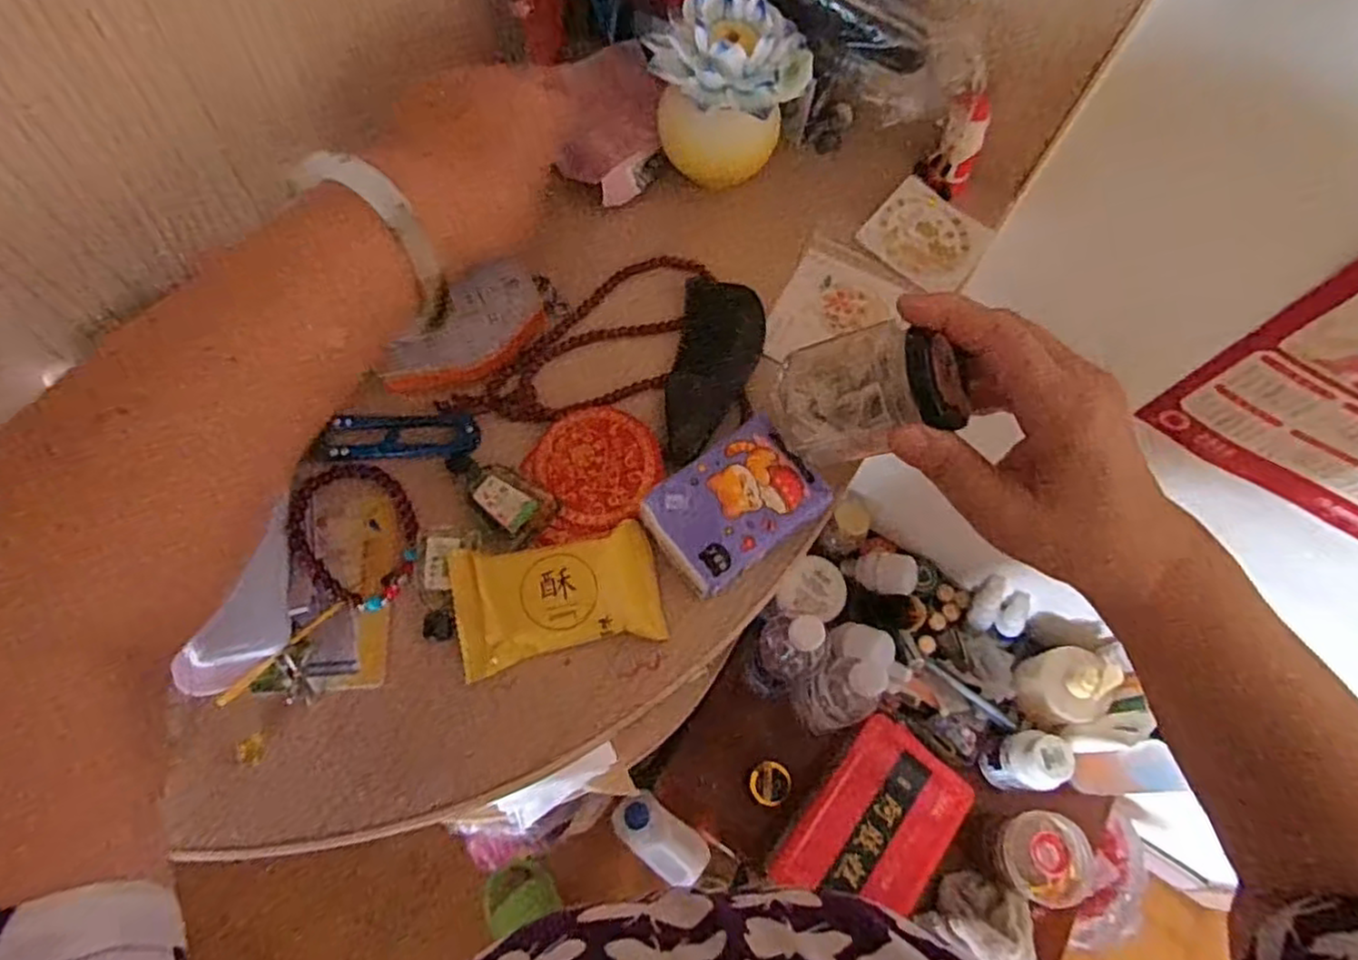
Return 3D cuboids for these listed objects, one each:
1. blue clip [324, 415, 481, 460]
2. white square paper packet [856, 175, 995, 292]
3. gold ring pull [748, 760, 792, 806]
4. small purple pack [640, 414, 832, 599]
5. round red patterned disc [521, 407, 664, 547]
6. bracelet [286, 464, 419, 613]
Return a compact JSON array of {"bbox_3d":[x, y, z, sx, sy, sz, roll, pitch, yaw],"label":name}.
[{"bbox_3d":[-0.130,-0.021,0.340,0.069,0.007,0.022,-4,67,-6],"label":"blue clip"},{"bbox_3d":[0.146,-0.144,0.421,0.064,0.004,0.064,41,74,8],"label":"white square paper packet"},{"bbox_3d":[0.101,0.332,0.786,0.046,0.005,0.046,-1,74,4],"label":"gold ring pull"},{"bbox_3d":[0.025,0.011,0.324,0.076,0.019,0.052,-34,73,-17],"label":"small purple pack"},{"bbox_3d":[-0.041,-0.005,0.342,0.063,0.010,0.060,2,66,-4],"label":"round red patterned disc"},{"bbox_3d":[-0.143,0.022,0.318,0.051,0.007,0.067,-41,75,-19],"label":"bracelet"}]

